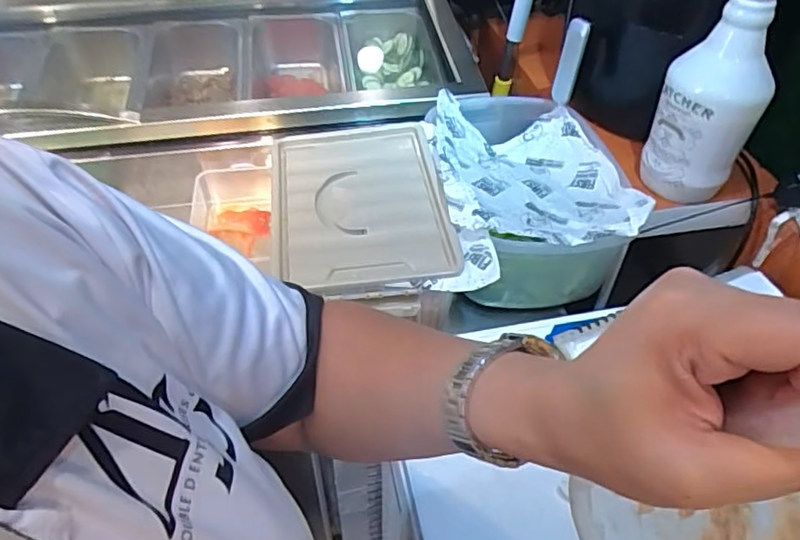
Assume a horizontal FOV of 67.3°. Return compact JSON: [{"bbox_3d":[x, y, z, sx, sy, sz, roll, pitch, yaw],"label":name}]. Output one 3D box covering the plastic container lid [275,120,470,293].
[{"bbox_3d":[-0.052,-0.100,0.791,0.209,0.022,0.322,-5,46,-6],"label":"plastic container lid"}]

